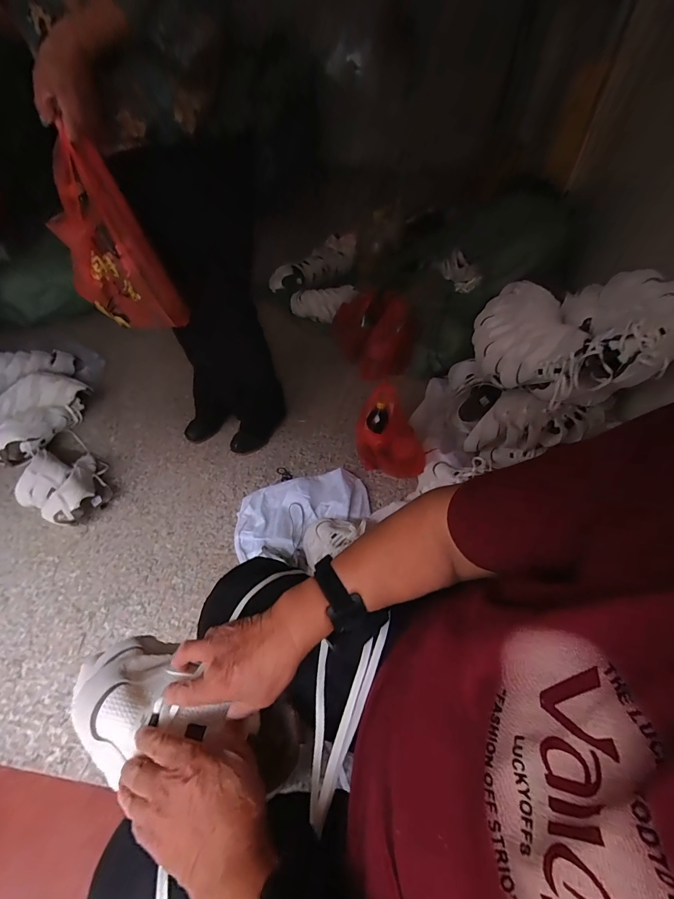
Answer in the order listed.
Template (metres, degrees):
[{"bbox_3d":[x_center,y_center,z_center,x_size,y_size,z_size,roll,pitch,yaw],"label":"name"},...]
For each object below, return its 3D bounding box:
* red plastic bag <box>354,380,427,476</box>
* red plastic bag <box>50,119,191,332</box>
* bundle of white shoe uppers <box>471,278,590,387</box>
[{"bbox_3d":[0.151,-0.035,0.992,0.200,0.289,0.075,18,50,15],"label":"red plastic bag"},{"bbox_3d":[-0.395,-0.356,0.643,0.159,0.265,0.128,28,53,22],"label":"red plastic bag"},{"bbox_3d":[0.459,-0.279,0.894,0.214,0.154,0.258,14,49,11],"label":"bundle of white shoe uppers"}]

